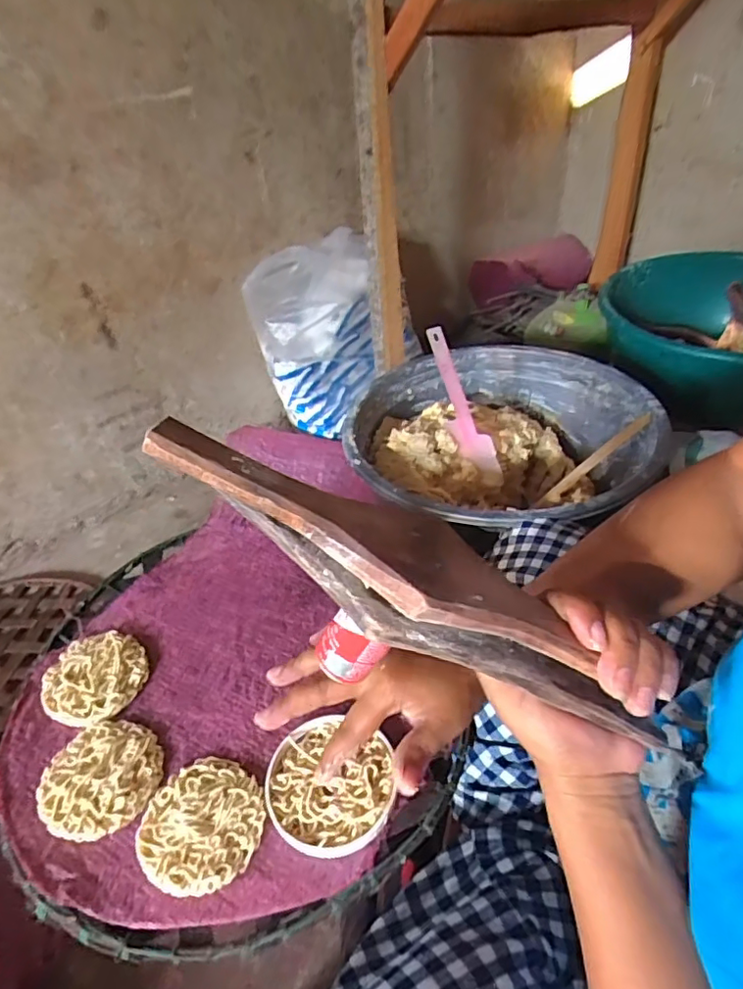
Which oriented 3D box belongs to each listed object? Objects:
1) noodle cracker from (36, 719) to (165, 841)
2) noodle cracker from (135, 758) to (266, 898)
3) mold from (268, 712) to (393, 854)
[{"bbox_3d":[-0.190,0.197,0.405,0.078,0.009,0.078,-4,39,3],"label":"noodle cracker"},{"bbox_3d":[-0.110,0.213,0.377,0.077,0.008,0.079,-4,39,3],"label":"noodle cracker"},{"bbox_3d":[-0.027,0.191,0.388,0.085,0.012,0.090,-4,39,3],"label":"mold"}]

